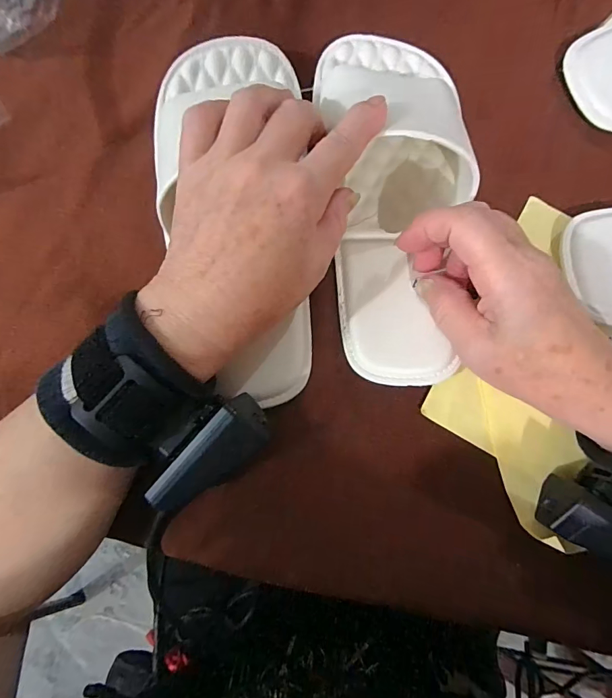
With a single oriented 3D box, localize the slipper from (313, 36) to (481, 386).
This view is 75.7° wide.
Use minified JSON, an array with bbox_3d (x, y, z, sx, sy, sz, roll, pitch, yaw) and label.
[{"bbox_3d":[0.058,-0.097,0.238,0.099,0.046,0.233,1,84,-1],"label":"slipper"}]

